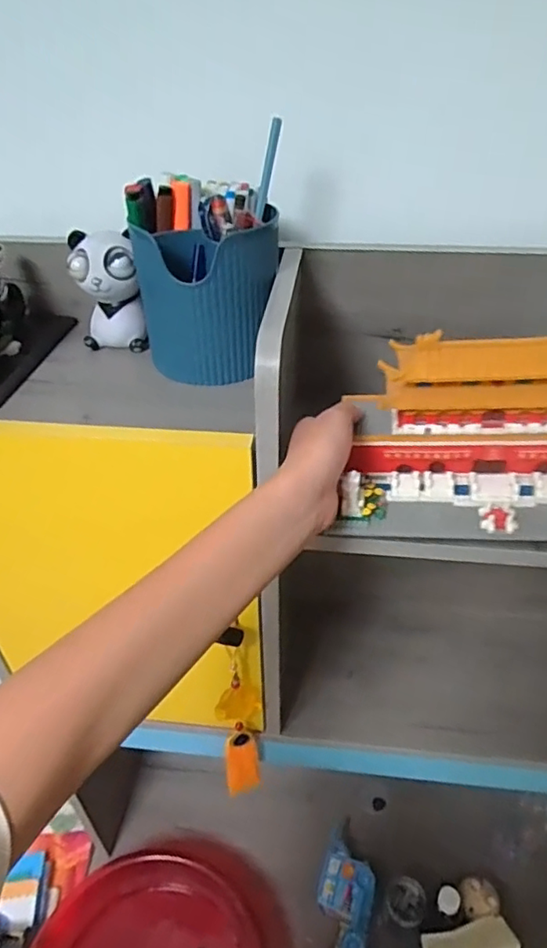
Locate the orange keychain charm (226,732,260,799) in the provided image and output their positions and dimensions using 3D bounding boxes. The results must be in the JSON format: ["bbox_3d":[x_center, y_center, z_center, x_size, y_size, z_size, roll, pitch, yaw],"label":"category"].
[{"bbox_3d":[-0.036,0.342,0.672,0.040,0.110,0.009,-15,30,-20],"label":"orange keychain charm"}]

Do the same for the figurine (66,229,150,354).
[{"bbox_3d":[-0.149,-0.164,0.513,0.058,0.092,0.054,-9,40,-9],"label":"figurine"}]

